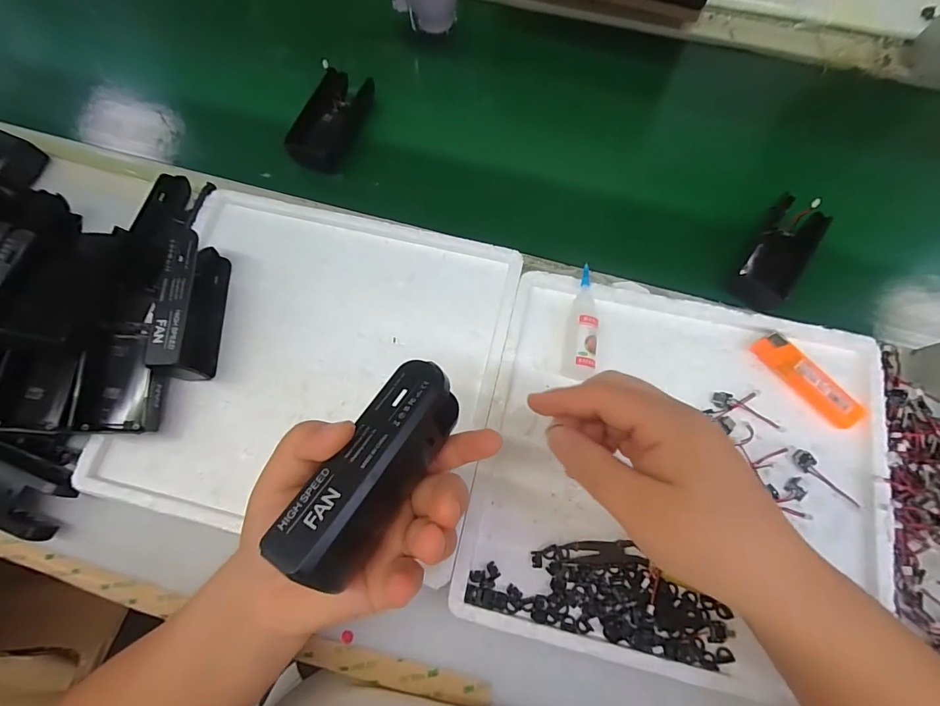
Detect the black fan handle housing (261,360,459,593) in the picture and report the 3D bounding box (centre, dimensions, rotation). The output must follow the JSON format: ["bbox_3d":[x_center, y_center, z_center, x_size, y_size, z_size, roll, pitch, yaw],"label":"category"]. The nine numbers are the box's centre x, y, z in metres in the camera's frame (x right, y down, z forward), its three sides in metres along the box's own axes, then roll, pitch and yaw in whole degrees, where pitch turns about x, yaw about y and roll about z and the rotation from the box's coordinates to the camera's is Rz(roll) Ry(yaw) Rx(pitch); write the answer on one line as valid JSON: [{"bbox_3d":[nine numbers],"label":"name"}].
[{"bbox_3d":[-0.042,0.052,0.195,0.036,0.032,0.101,31,65,8],"label":"black fan handle housing"}]

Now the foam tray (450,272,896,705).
[{"bbox_3d":[0.143,0.077,0.294,0.266,0.020,0.250,13,75,3],"label":"foam tray"}]

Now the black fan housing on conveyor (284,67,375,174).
[{"bbox_3d":[-0.136,-0.230,0.413,0.048,0.027,0.105,19,73,6],"label":"black fan housing on conveyor"}]

